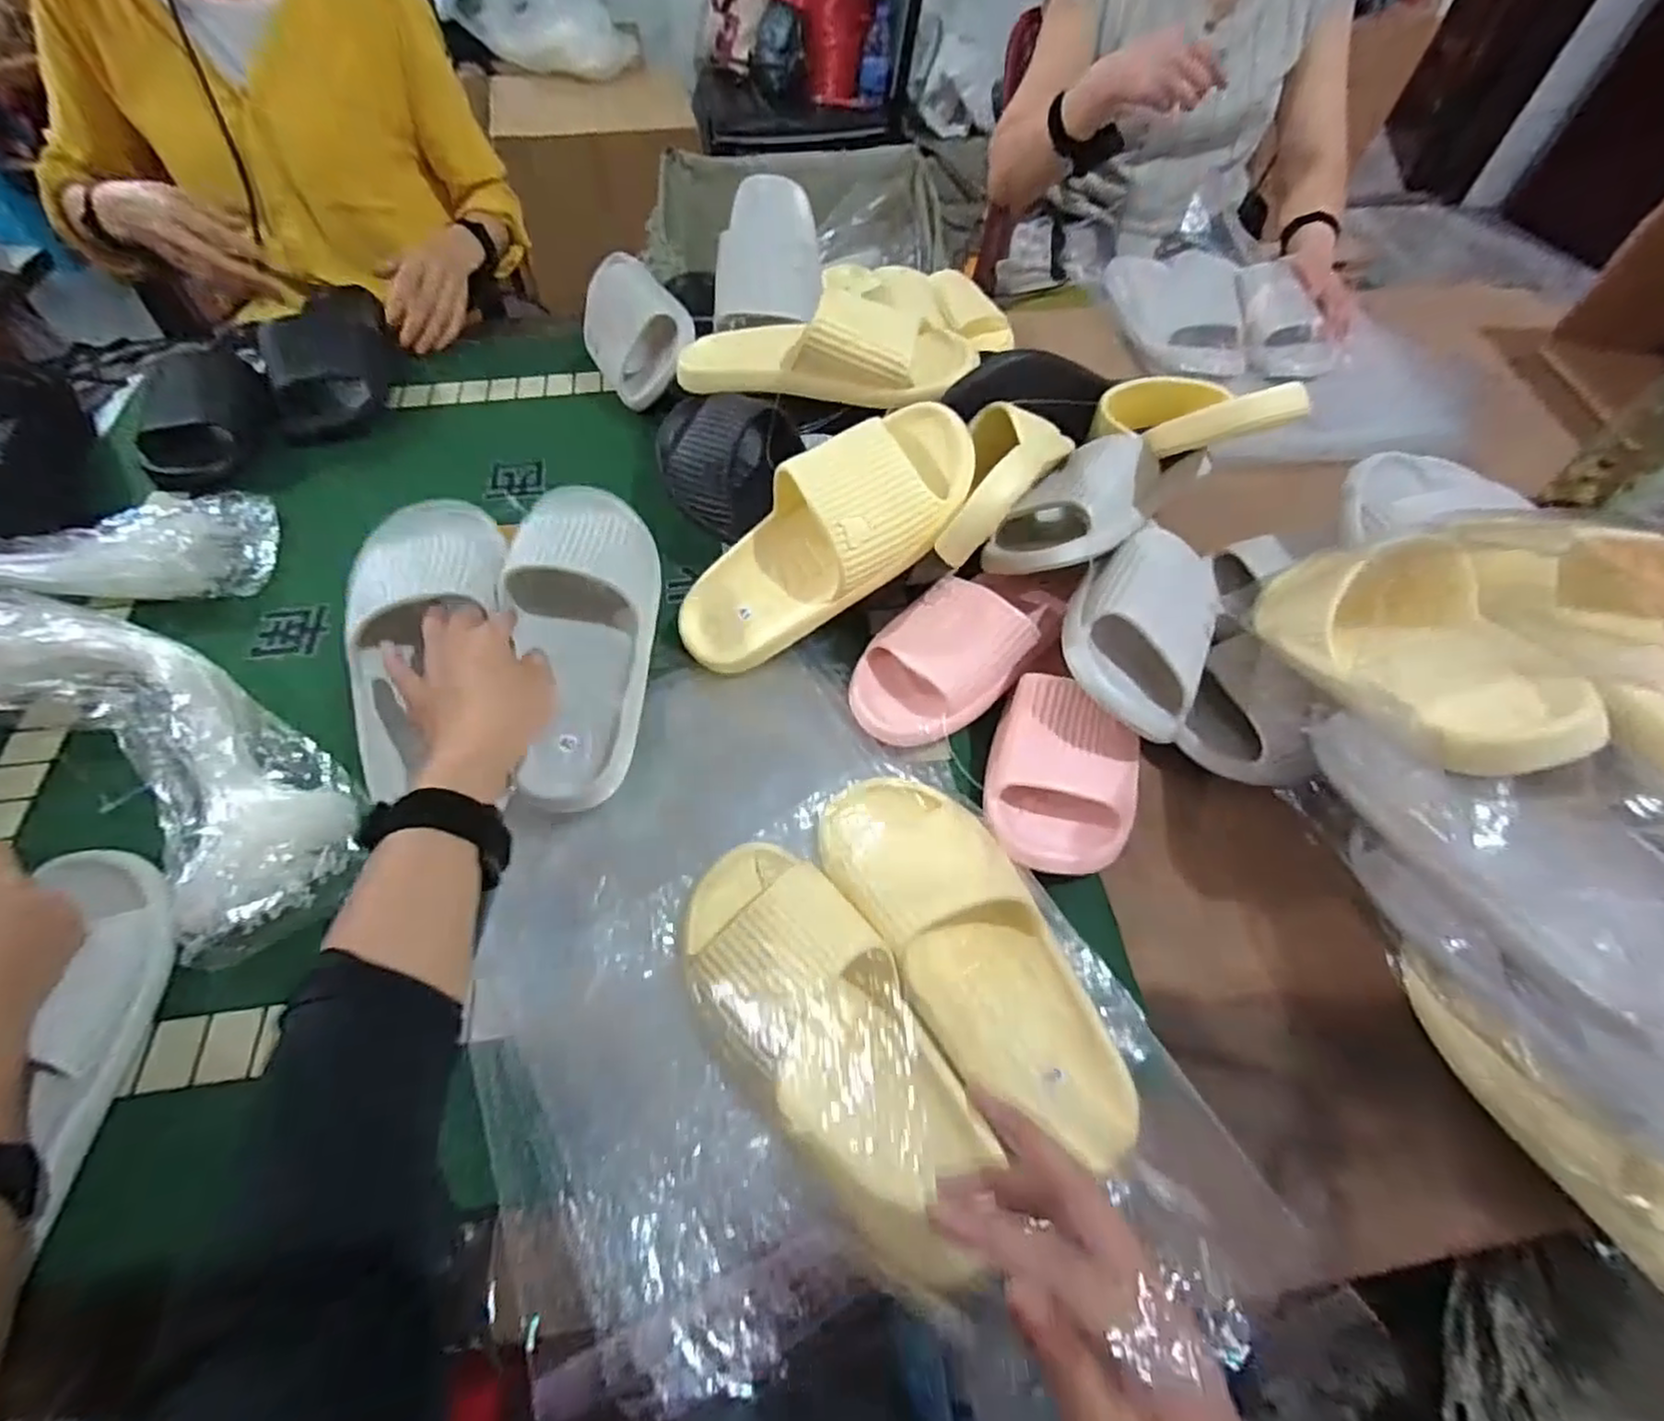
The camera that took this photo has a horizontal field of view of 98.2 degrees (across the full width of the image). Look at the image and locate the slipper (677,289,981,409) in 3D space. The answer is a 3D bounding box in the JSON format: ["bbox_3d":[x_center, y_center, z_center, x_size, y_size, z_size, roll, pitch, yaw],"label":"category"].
[{"bbox_3d":[-0.015,-0.317,0.616,0.254,0.071,0.096,10,55,23],"label":"slipper"}]

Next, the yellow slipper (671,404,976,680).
[{"bbox_3d":[-0.009,-0.129,0.541,0.264,0.072,0.097,-38,61,12],"label":"yellow slipper"}]

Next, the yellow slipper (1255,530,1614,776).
[{"bbox_3d":[0.356,-0.044,0.437,0.091,0.090,0.207,-4,38,-6],"label":"yellow slipper"}]

